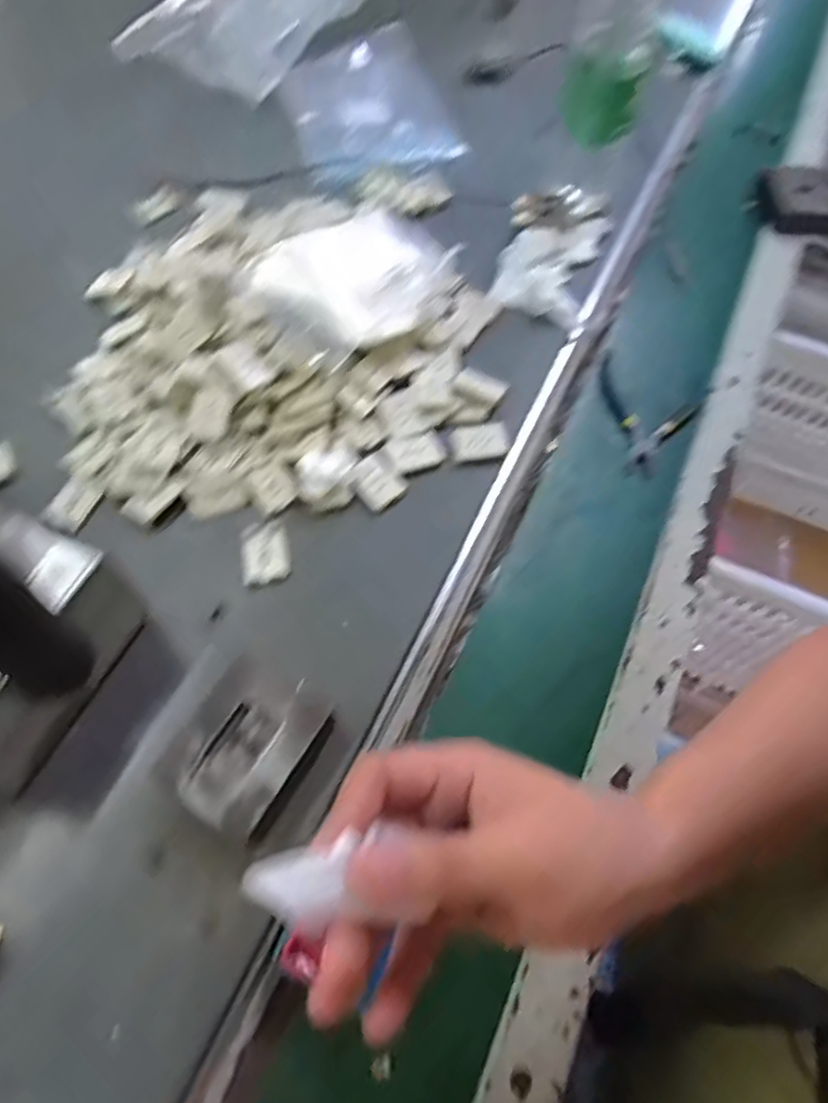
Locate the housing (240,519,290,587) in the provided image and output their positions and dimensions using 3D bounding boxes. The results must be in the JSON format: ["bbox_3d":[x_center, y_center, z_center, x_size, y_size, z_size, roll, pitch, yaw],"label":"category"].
[{"bbox_3d":[-0.099,-0.001,0.428,0.029,0.004,0.044,-9,62,-9],"label":"housing"}]

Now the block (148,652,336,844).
[{"bbox_3d":[-0.091,0.106,0.366,0.067,0.035,0.089,29,63,12],"label":"block"}]

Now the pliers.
[{"bbox_3d":[0.181,-0.118,0.542,0.092,0.008,0.109,32,64,14],"label":"pliers"}]

